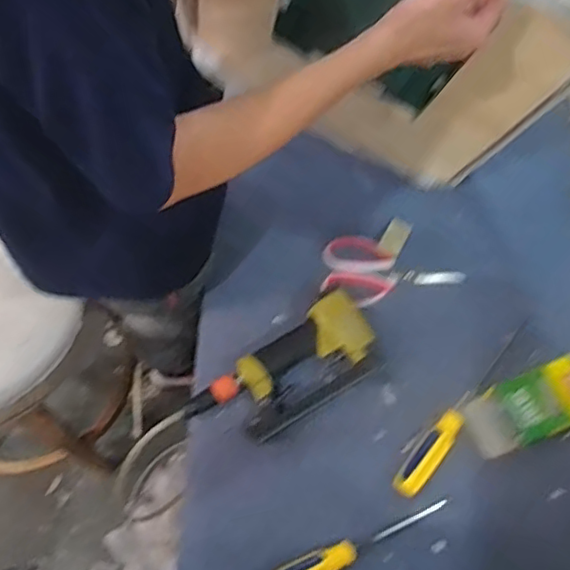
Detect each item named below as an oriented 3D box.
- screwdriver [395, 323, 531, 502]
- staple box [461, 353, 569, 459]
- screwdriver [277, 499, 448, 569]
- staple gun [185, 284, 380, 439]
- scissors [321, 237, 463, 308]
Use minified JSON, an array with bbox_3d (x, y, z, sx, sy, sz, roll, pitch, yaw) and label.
[{"bbox_3d":[0.231,0.145,0.766,0.032,0.026,0.293,36,68,16],"label":"screwdriver"},{"bbox_3d":[0.311,0.153,0.759,0.166,0.025,0.077,-25,66,0],"label":"staple box"},{"bbox_3d":[0.080,0.301,0.684,0.242,0.032,0.033,-20,66,-11],"label":"screwdriver"},{"bbox_3d":[0.004,0.116,0.767,0.256,0.044,0.121,-32,68,-16],"label":"staple gun"},{"bbox_3d":[0.147,-0.013,0.844,0.191,0.017,0.105,15,64,6],"label":"scissors"}]

